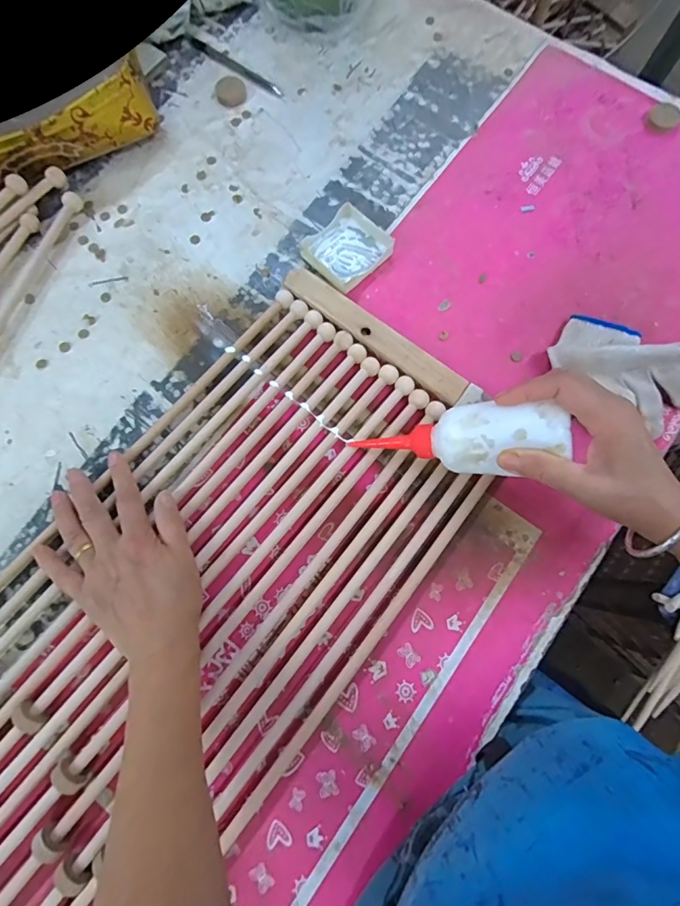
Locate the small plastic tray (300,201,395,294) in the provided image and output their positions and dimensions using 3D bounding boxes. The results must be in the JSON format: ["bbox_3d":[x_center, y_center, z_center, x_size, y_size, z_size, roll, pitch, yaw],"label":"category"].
[{"bbox_3d":[0.007,-0.220,0.468,0.079,0.017,0.075,-42,80,-9],"label":"small plastic tray"}]

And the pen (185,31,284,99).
[{"bbox_3d":[-0.130,-0.473,0.532,0.148,0.006,0.013,36,79,8],"label":"pen"}]

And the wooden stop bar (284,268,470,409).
[{"bbox_3d":[0.033,-0.119,0.443,0.211,0.019,0.036,39,80,9],"label":"wooden stop bar"}]

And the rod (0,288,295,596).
[{"bbox_3d":[-0.282,0.093,0.393,0.018,0.016,0.694,40,80,9],"label":"rod"}]

